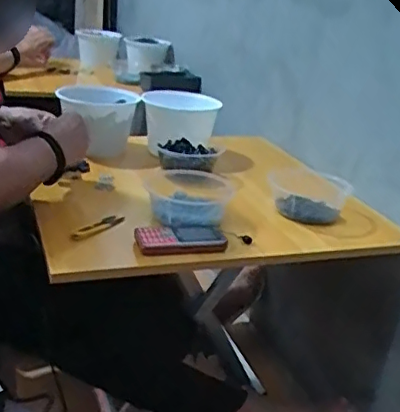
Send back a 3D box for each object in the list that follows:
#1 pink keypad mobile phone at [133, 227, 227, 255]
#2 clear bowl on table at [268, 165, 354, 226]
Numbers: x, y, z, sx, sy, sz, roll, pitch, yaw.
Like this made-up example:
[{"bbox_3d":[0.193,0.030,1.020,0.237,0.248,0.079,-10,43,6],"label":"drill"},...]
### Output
[{"bbox_3d":[-0.025,0.049,0.817,0.128,0.021,0.053,2,23,-11],"label":"pink keypad mobile phone"},{"bbox_3d":[0.193,-0.026,1.010,0.138,0.067,0.120,14,24,17],"label":"clear bowl on table"}]

